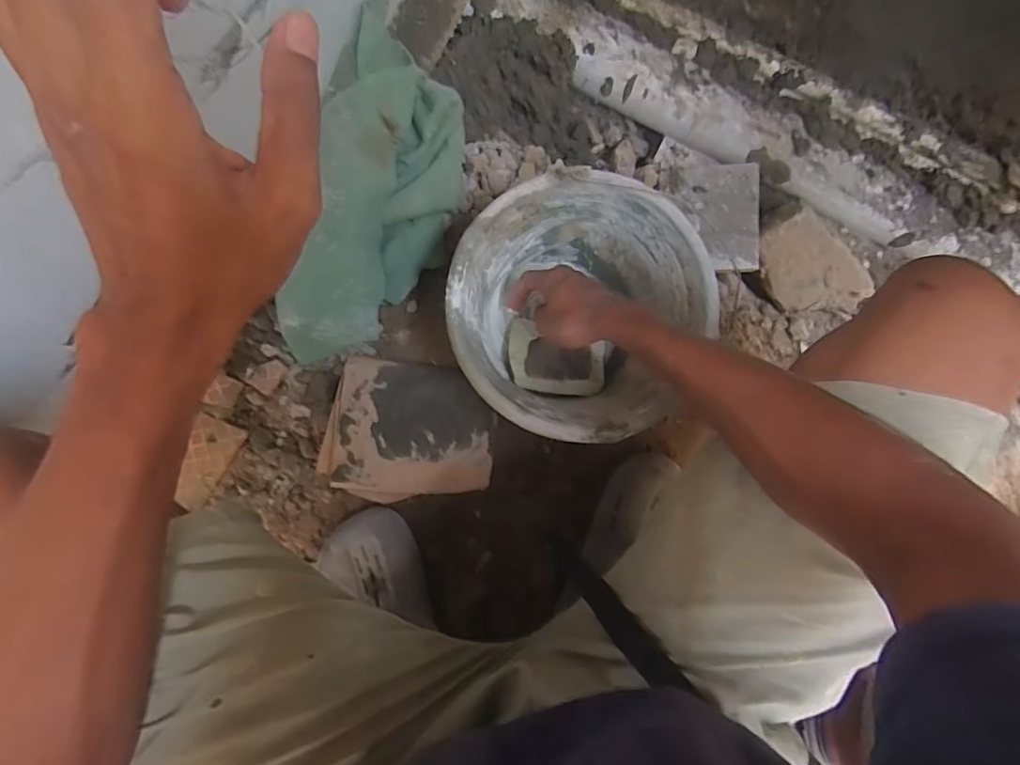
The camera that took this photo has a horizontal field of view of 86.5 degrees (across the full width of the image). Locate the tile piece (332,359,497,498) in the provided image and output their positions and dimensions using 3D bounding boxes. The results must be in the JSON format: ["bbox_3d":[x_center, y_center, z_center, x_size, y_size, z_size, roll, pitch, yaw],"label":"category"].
[{"bbox_3d":[-0.104,0.052,0.607,0.168,0.018,0.141,7,83,-12],"label":"tile piece"}]

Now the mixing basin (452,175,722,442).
[{"bbox_3d":[0.062,-0.080,0.566,0.232,0.159,0.245,0,93,-5],"label":"mixing basin"}]

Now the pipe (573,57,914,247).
[{"bbox_3d":[0.285,-0.274,0.655,0.443,0.041,0.038,25,90,-6],"label":"pipe"}]

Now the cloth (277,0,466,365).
[{"bbox_3d":[-0.135,-0.181,0.561,0.133,0.085,0.329,15,91,-6],"label":"cloth"}]

